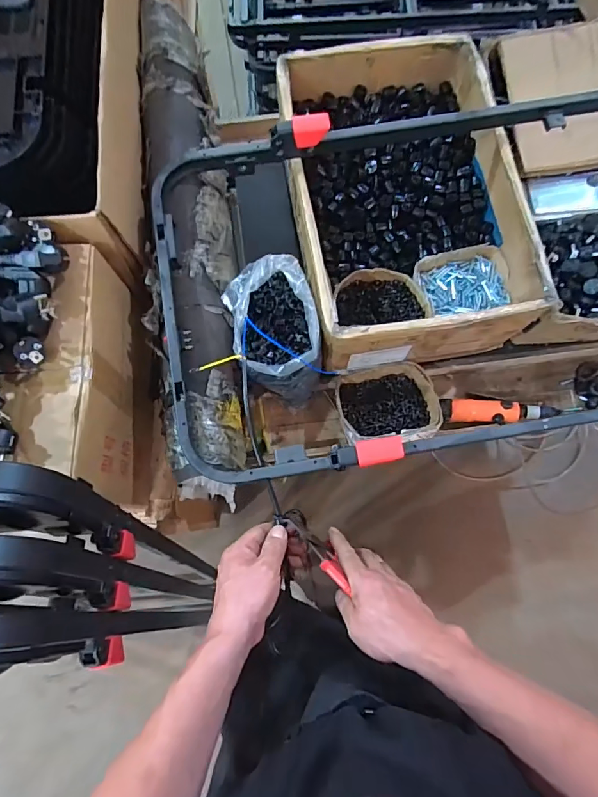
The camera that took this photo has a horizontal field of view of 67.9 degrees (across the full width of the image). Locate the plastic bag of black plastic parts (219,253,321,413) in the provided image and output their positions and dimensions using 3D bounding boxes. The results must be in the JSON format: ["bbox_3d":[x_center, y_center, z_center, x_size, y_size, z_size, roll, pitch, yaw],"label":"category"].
[{"bbox_3d":[-0.036,-0.100,0.707,0.129,0.141,0.194,-16,77,-3],"label":"plastic bag of black plastic parts"}]

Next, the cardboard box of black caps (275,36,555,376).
[{"bbox_3d":[0.171,-0.340,0.767,0.349,0.148,0.532,-11,76,-2],"label":"cardboard box of black caps"}]

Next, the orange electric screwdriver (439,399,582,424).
[{"bbox_3d":[0.358,0.021,0.794,0.207,0.045,0.053,5,76,2],"label":"orange electric screwdriver"}]

